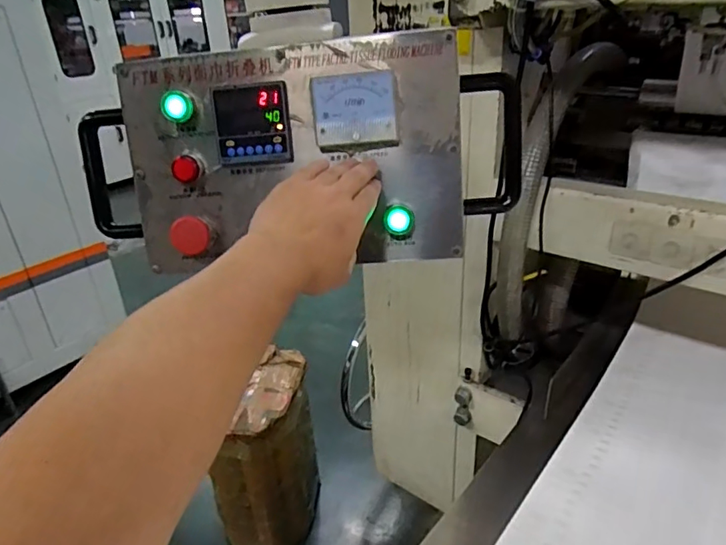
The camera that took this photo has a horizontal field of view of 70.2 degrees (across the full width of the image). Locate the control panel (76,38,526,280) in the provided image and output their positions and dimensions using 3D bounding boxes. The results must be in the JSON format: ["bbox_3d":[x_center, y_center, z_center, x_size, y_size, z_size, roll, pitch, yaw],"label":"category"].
[{"bbox_3d":[-0.070,-0.112,0.507,0.437,0.202,0.079,2,24,7],"label":"control panel"}]

